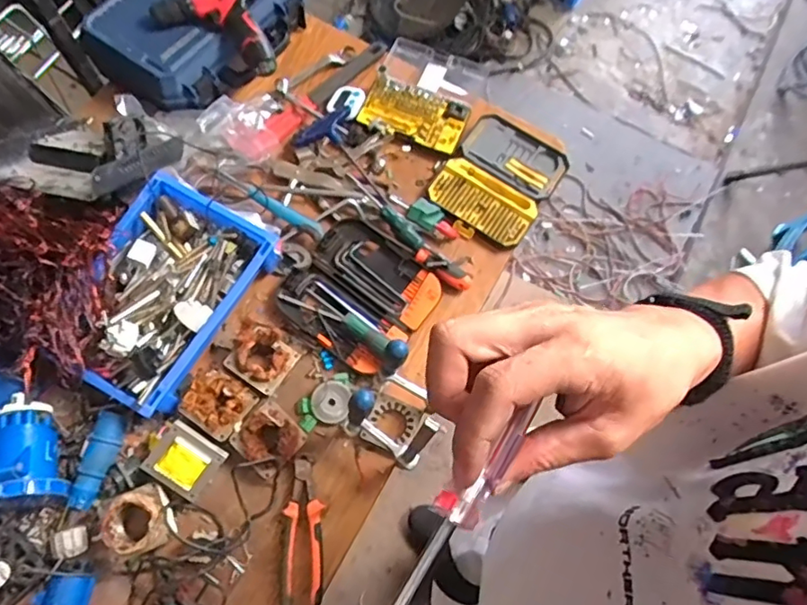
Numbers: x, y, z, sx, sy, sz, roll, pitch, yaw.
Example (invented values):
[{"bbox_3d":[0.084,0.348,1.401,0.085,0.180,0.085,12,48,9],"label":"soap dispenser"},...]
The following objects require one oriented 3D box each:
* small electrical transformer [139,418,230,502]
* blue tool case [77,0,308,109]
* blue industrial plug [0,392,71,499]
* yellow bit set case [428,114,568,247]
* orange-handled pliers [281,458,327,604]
[{"bbox_3d":[-0.297,0.215,0.748,0.085,0.037,0.076,39,68,-12],"label":"small electrical transformer"},{"bbox_3d":[-0.364,-0.508,0.984,0.273,0.102,0.358,40,71,13],"label":"blue tool case"},{"bbox_3d":[-0.499,0.193,0.728,0.084,0.105,0.143,-15,69,-9],"label":"blue industrial plug"},{"bbox_3d":[0.169,-0.221,0.983,0.181,0.023,0.239,31,69,9],"label":"yellow bit set case"},{"bbox_3d":[-0.138,0.316,0.763,0.055,0.023,0.185,2,68,-3],"label":"orange-handled pliers"}]

